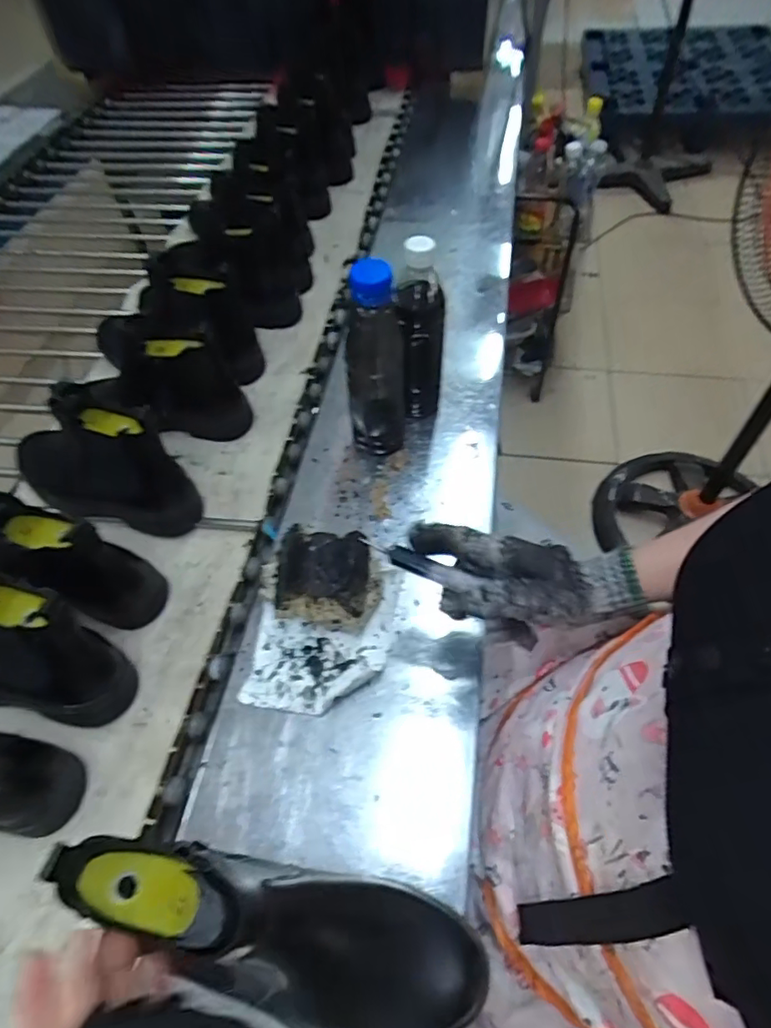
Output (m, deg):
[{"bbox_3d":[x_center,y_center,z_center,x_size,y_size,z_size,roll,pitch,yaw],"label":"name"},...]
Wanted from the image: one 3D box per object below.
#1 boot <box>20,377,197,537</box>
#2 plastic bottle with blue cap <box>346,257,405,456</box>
[{"bbox_3d":[-0.343,-0.067,0.640,0.260,0.161,0.083,18,57,16],"label":"boot"},{"bbox_3d":[-0.011,-0.154,0.609,0.060,0.229,0.051,-3,55,0],"label":"plastic bottle with blue cap"}]

